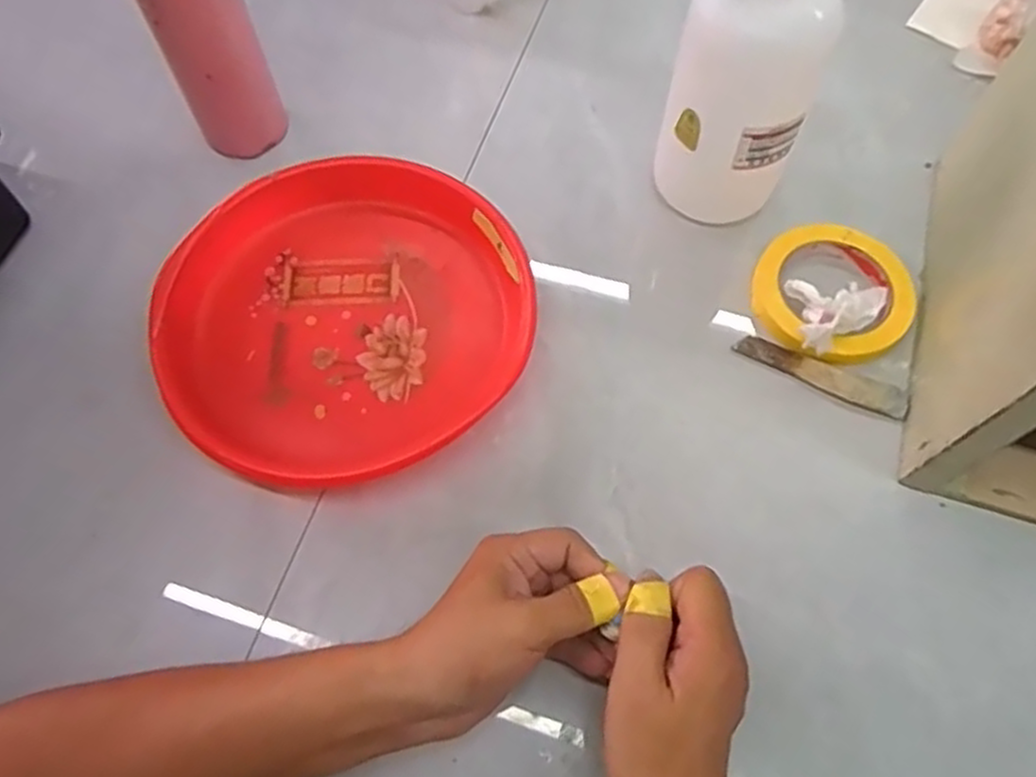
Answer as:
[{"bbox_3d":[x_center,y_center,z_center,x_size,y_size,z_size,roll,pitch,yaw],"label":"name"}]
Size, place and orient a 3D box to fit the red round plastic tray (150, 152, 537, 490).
[{"bbox_3d":[-0.120,-0.053,0.524,0.245,0.034,0.246,0,65,1],"label":"red round plastic tray"}]

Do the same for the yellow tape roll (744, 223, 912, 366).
[{"bbox_3d":[0.225,-0.069,0.536,0.109,0.014,0.110,-34,69,-14],"label":"yellow tape roll"}]

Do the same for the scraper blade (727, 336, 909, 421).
[{"bbox_3d":[0.210,-0.011,0.517,0.116,0.004,0.022,26,78,15],"label":"scraper blade"}]

